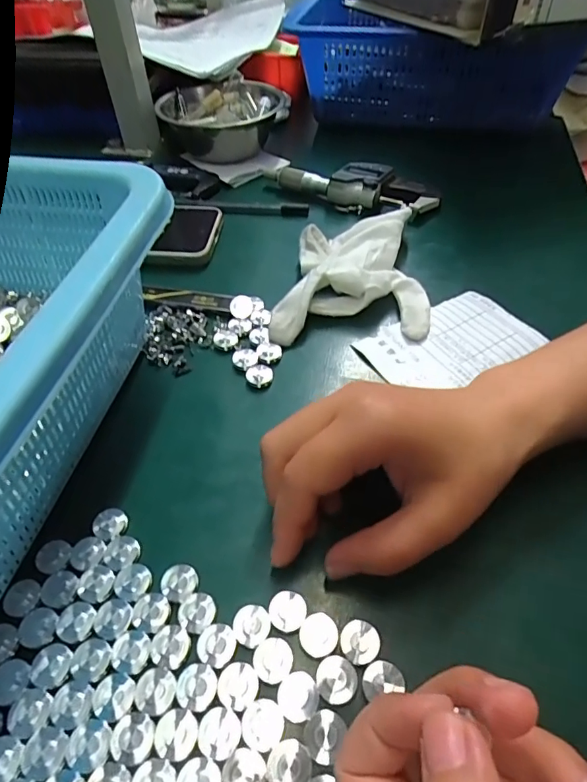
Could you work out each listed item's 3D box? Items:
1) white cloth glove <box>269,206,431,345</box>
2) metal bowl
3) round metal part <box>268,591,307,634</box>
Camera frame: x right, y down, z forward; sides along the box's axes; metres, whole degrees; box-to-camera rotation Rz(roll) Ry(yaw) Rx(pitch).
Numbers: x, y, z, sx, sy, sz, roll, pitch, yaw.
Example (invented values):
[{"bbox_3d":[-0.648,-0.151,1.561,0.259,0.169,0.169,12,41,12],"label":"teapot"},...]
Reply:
[{"bbox_3d":[0.038,-0.083,0.328,0.103,0.032,0.110,-2,48,1],"label":"white cloth glove"},{"bbox_3d":[-0.071,-0.273,0.477,0.118,0.050,0.109,-16,50,-11],"label":"metal bowl"},{"bbox_3d":[-0.002,0.089,0.192,0.015,0.004,0.015,-1,48,1],"label":"round metal part"}]

